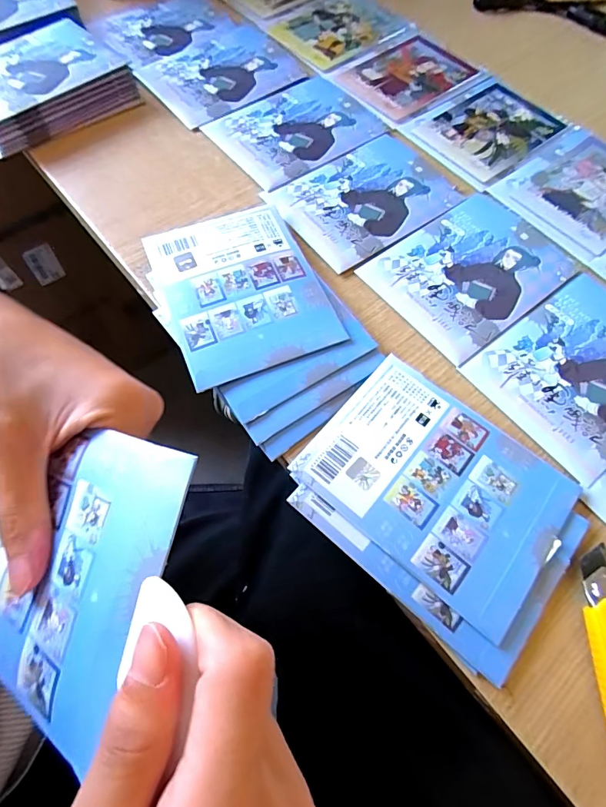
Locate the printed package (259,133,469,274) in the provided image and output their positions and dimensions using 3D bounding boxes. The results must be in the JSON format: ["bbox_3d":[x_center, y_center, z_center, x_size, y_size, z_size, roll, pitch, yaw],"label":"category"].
[{"bbox_3d":[0.054,-0.177,0.364,0.141,0.006,0.102,-34,71,-15],"label":"printed package"}]

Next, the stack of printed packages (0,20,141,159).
[{"bbox_3d":[-0.246,-0.295,0.398,0.146,0.031,0.109,-36,71,-16],"label":"stack of printed packages"}]

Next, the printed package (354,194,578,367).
[{"bbox_3d":[0.126,-0.102,0.329,0.133,0.007,0.106,-36,71,-16],"label":"printed package"}]

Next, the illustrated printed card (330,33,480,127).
[{"bbox_3d":[0.104,-0.334,0.434,0.126,0.005,0.103,-39,72,-17],"label":"illustrated printed card"}]

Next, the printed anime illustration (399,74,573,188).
[{"bbox_3d":[0.175,-0.262,0.404,0.134,0.004,0.102,-37,72,-16],"label":"printed anime illustration"}]

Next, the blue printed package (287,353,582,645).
[{"bbox_3d":[0.080,0.046,0.258,0.142,0.009,0.107,38,70,15],"label":"blue printed package"}]

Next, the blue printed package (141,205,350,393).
[{"bbox_3d":[-0.045,-0.083,0.313,0.107,0.011,0.139,-21,68,-10],"label":"blue printed package"}]

